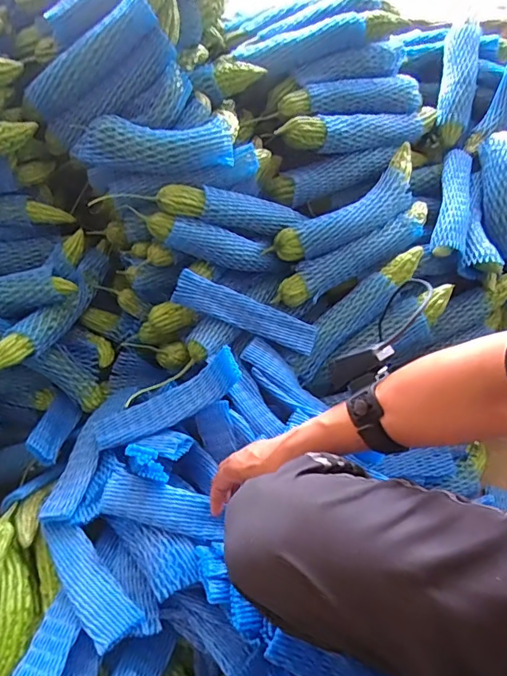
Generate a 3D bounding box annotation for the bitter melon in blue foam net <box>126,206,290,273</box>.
[{"bbox_3d":[-0.060,-0.150,0.750,0.249,0.048,0.054,15,51,-26],"label":"bitter melon in blue foam net"}]

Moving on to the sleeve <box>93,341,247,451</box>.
[{"bbox_3d":[-0.120,0.088,0.674,0.219,0.045,0.061,-24,58,-13],"label":"sleeve"}]

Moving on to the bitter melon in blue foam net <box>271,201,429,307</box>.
[{"bbox_3d":[0.175,-0.138,0.804,0.313,0.053,0.054,-25,58,-14],"label":"bitter melon in blue foam net"}]

